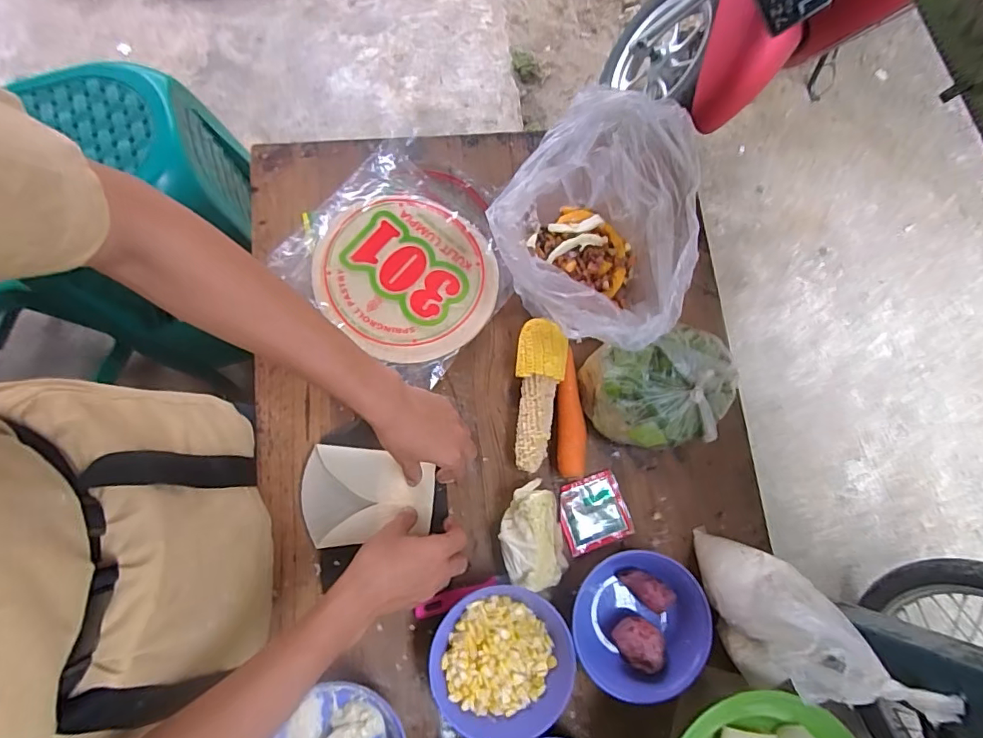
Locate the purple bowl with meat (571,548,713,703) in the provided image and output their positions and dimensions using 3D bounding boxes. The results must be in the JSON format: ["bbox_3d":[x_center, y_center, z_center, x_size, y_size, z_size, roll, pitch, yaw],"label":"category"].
[{"bbox_3d":[0.161,0.271,0.544,0.141,0.041,0.132,0,77,-1],"label":"purple bowl with meat"}]

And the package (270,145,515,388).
[{"bbox_3d":[-0.099,-0.150,0.627,0.258,0.029,0.255,39,79,8],"label":"package"}]

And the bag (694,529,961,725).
[{"bbox_3d":[0.291,0.236,0.485,0.095,0.187,0.145,-13,77,-4],"label":"bag"}]

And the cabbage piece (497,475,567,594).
[{"bbox_3d":[0.043,0.182,0.549,0.067,0.063,0.106,-10,77,-3],"label":"cabbage piece"}]

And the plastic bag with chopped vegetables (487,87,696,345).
[{"bbox_3d":[0.116,-0.140,0.549,0.200,0.199,0.217,36,79,7],"label":"plastic bag with chopped vegetables"}]

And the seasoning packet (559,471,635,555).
[{"bbox_3d":[0.119,0.168,0.588,0.080,0.008,0.078,-17,81,-11],"label":"seasoning packet"}]

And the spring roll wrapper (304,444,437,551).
[{"bbox_3d":[-0.143,0.145,0.572,0.149,0.011,0.107,1,80,4],"label":"spring roll wrapper"}]

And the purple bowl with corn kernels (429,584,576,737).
[{"bbox_3d":[0.012,0.304,0.534,0.145,0.048,0.136,0,77,-1],"label":"purple bowl with corn kernels"}]

